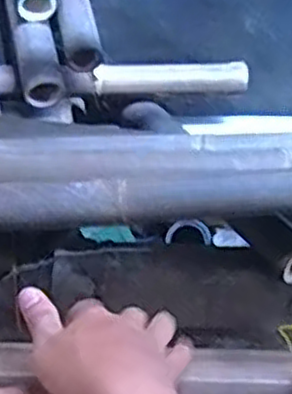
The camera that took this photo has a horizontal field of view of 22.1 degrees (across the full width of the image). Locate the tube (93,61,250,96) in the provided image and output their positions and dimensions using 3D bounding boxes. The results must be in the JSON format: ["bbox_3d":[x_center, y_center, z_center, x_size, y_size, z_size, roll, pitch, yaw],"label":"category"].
[{"bbox_3d":[0.053,-0.243,1.540,0.327,0.060,0.060,-5,57,-8],"label":"tube"}]

